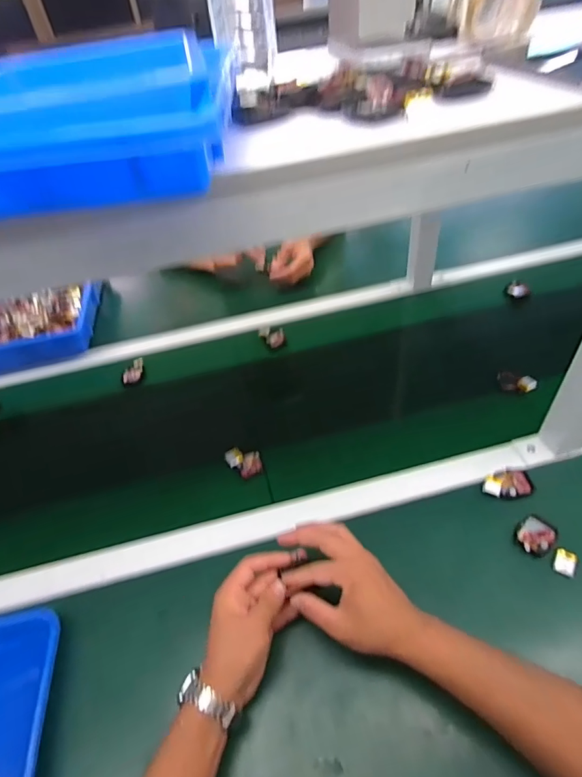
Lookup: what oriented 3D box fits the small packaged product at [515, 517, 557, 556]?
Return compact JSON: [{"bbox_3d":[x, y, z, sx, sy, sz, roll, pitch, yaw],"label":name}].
[{"bbox_3d":[0.288,0.174,0.507,0.044,0.011,0.038,-33,50,-23],"label":"small packaged product"}]

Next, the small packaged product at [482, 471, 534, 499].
[{"bbox_3d":[0.277,0.123,0.552,0.062,0.010,0.034,-11,45,-3],"label":"small packaged product"}]

